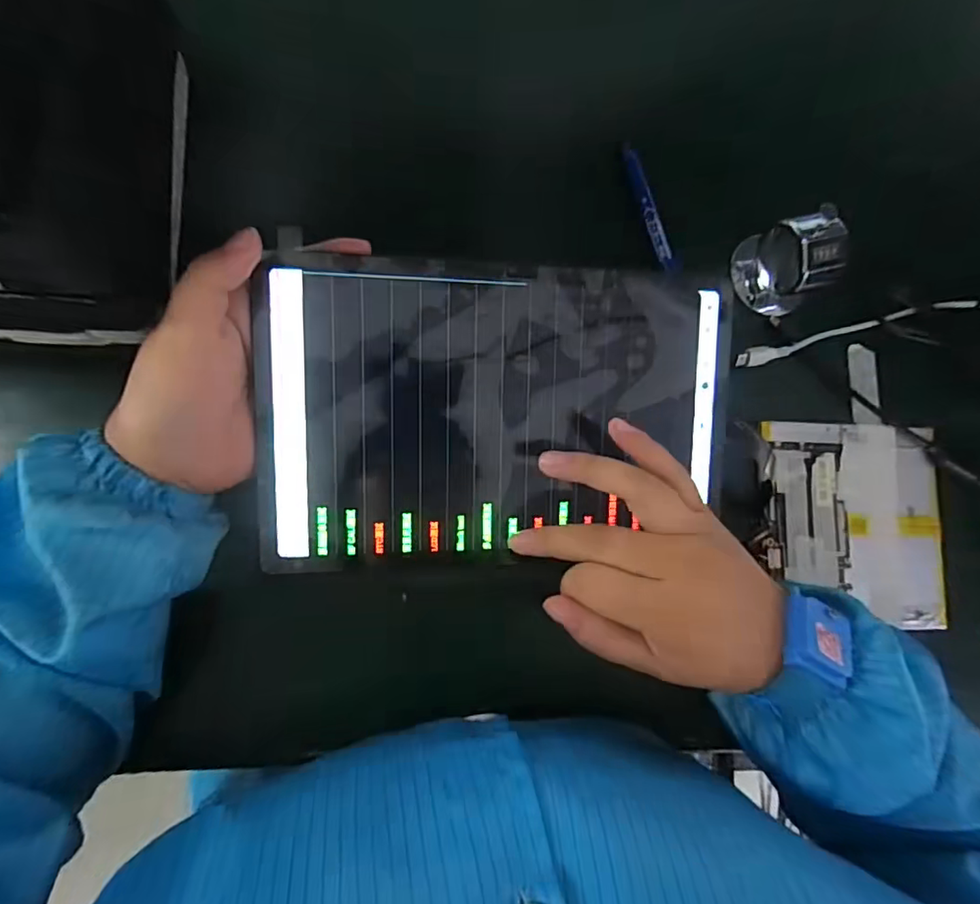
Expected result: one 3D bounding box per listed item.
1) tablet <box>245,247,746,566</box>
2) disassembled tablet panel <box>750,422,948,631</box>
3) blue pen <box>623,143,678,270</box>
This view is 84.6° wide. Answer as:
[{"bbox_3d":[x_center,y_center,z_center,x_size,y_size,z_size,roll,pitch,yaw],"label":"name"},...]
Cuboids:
[{"bbox_3d":[0.009,-0.017,0.273,0.236,0.004,0.149,-1,97,-10],"label":"tablet"},{"bbox_3d":[0.229,0.044,0.339,0.120,0.009,0.123,2,84,-9],"label":"disassembled tablet panel"},{"bbox_3d":[0.099,-0.154,0.337,0.009,0.008,0.100,-18,88,-8],"label":"blue pen"}]

